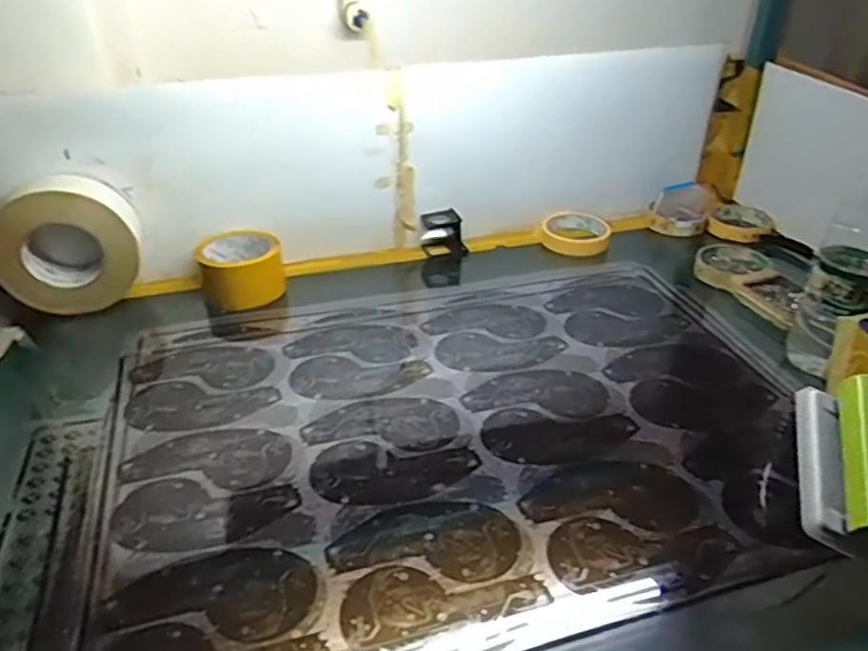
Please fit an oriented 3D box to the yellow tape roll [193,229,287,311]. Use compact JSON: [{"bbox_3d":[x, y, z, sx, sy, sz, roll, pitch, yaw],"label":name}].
[{"bbox_3d":[-0.220,-0.068,0.770,0.090,0.056,0.080,-9,32,-13],"label":"yellow tape roll"}]

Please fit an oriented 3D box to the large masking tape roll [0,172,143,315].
[{"bbox_3d":[-0.393,-0.088,0.718,0.140,0.127,0.062,-8,32,-12],"label":"large masking tape roll"}]

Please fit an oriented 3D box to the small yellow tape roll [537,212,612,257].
[{"bbox_3d":[0.186,-0.124,0.890,0.094,0.028,0.075,7,32,13],"label":"small yellow tape roll"}]

